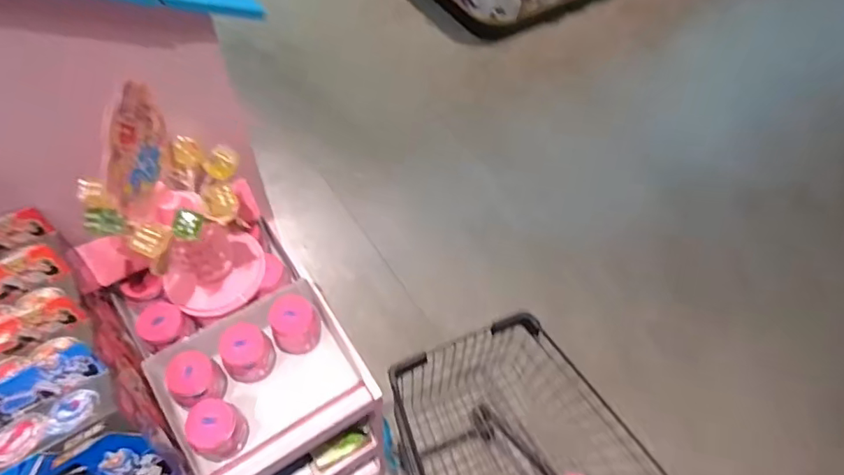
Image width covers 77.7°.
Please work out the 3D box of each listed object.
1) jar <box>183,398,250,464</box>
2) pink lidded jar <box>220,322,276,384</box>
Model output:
[{"bbox_3d":[-0.253,0.239,0.647,0.057,0.070,0.061,1,57,-2],"label":"jar"},{"bbox_3d":[-0.232,0.154,0.697,0.061,0.066,0.058,1,57,-2],"label":"pink lidded jar"}]

